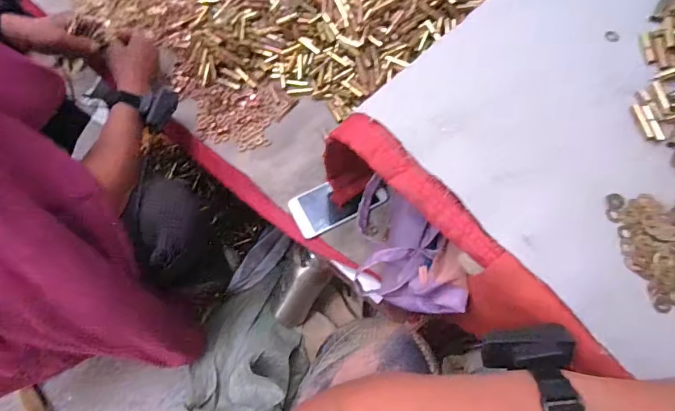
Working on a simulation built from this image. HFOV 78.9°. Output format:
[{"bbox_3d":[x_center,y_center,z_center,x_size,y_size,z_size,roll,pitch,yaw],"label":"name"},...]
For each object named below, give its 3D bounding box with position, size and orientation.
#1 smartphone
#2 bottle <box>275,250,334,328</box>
[{"bbox_3d":[0.000,-0.007,0.620,0.139,0.010,0.065,-25,70,-10],"label":"smartphone"},{"bbox_3d":[-0.072,0.174,0.820,0.075,0.239,0.057,30,40,12],"label":"bottle"}]

